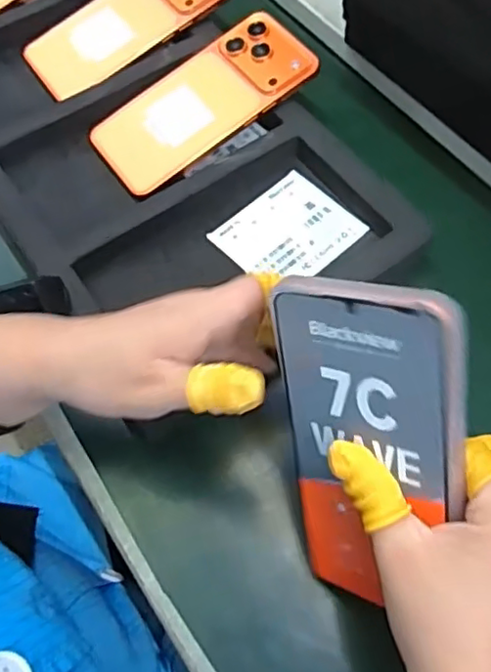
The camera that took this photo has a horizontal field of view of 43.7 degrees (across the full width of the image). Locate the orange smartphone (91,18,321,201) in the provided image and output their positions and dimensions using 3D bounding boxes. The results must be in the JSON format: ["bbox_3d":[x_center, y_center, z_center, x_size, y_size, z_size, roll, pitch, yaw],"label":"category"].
[{"bbox_3d":[-0.031,-0.171,0.446,0.163,0.008,0.078,-36,69,-3],"label":"orange smartphone"}]

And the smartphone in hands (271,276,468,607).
[{"bbox_3d":[0.052,0.053,0.258,0.077,0.160,0.007,12,33,37],"label":"smartphone in hands"}]

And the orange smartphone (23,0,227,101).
[{"bbox_3d":[-0.096,-0.251,0.488,0.162,0.013,0.081,-37,68,-2],"label":"orange smartphone"}]

